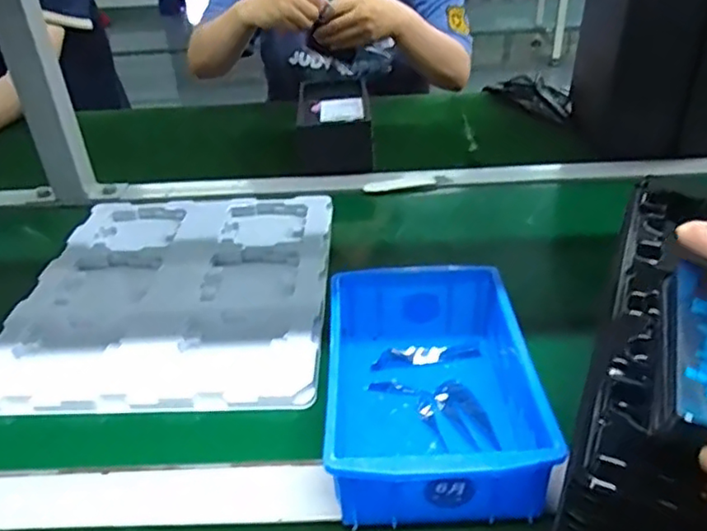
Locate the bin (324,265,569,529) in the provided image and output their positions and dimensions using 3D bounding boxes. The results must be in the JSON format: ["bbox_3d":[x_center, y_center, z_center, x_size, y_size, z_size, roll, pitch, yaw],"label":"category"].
[{"bbox_3d":[0.050,0.080,0.428,0.132,0.064,0.200,-4,34,-2],"label":"bin"}]

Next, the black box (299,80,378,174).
[{"bbox_3d":[-0.025,-0.187,0.828,0.097,0.063,0.154,-4,34,0],"label":"black box"}]

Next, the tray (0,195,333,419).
[{"bbox_3d":[-0.167,0.014,0.601,0.277,0.012,0.328,-2,34,3],"label":"tray"}]

